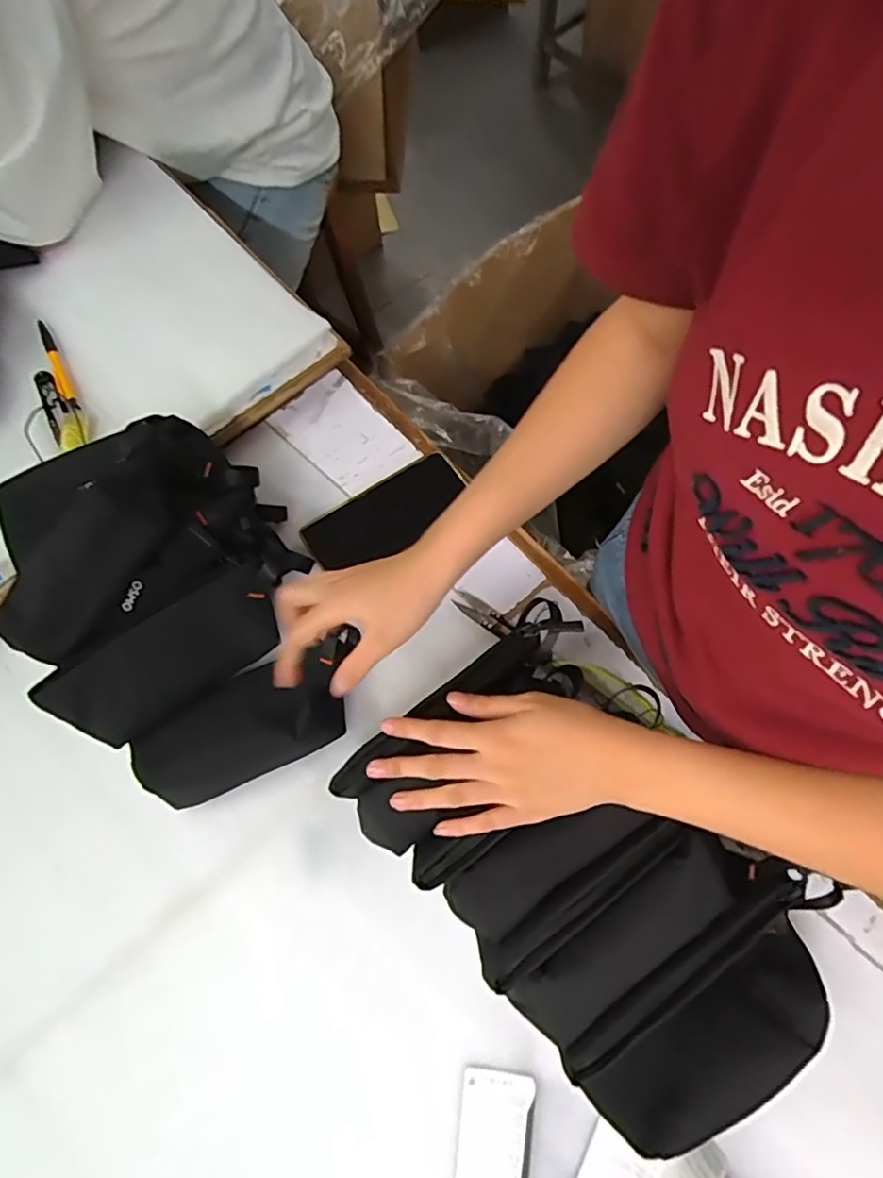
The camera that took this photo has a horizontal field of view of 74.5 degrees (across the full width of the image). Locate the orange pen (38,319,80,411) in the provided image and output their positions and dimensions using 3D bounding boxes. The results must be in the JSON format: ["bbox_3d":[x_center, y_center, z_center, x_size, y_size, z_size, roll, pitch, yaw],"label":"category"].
[{"bbox_3d":[-0.390,-0.226,0.589,0.013,0.015,0.123,-27,73,-7],"label":"orange pen"}]

